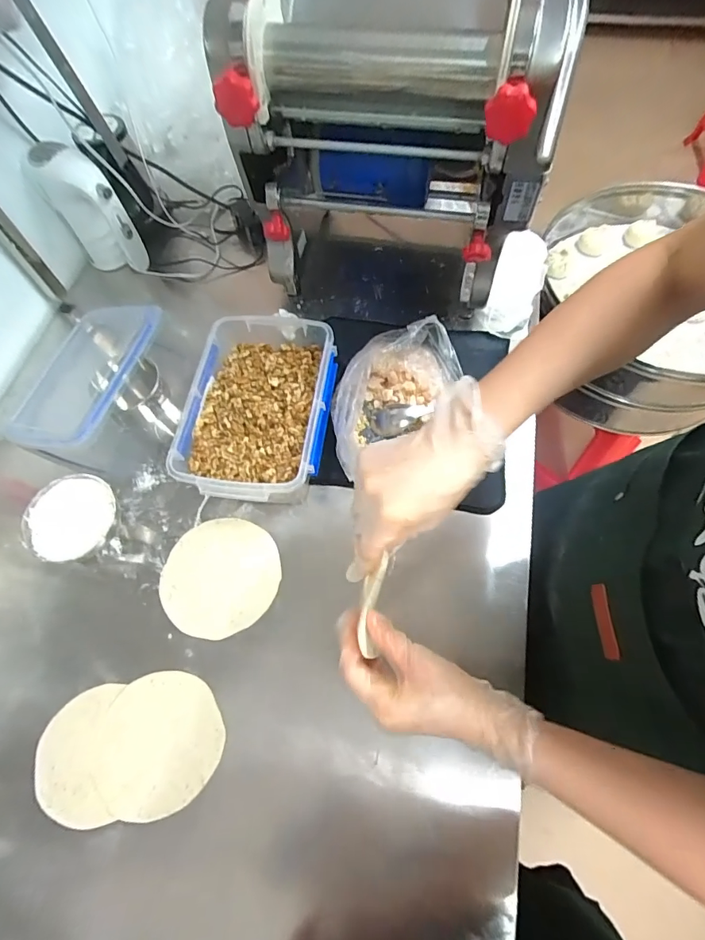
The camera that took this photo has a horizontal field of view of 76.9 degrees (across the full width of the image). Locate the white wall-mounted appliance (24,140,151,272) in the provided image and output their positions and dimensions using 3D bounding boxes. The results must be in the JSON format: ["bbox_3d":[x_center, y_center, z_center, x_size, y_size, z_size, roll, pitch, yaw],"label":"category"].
[{"bbox_3d":[-0.412,-0.418,0.722,0.128,0.190,0.070,10,66,8],"label":"white wall-mounted appliance"}]

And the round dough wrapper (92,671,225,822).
[{"bbox_3d":[-0.210,0.293,0.482,0.132,0.006,0.130,-1,65,3],"label":"round dough wrapper"}]

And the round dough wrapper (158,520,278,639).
[{"bbox_3d":[-0.164,0.133,0.556,0.138,0.006,0.145,1,65,-2],"label":"round dough wrapper"}]

